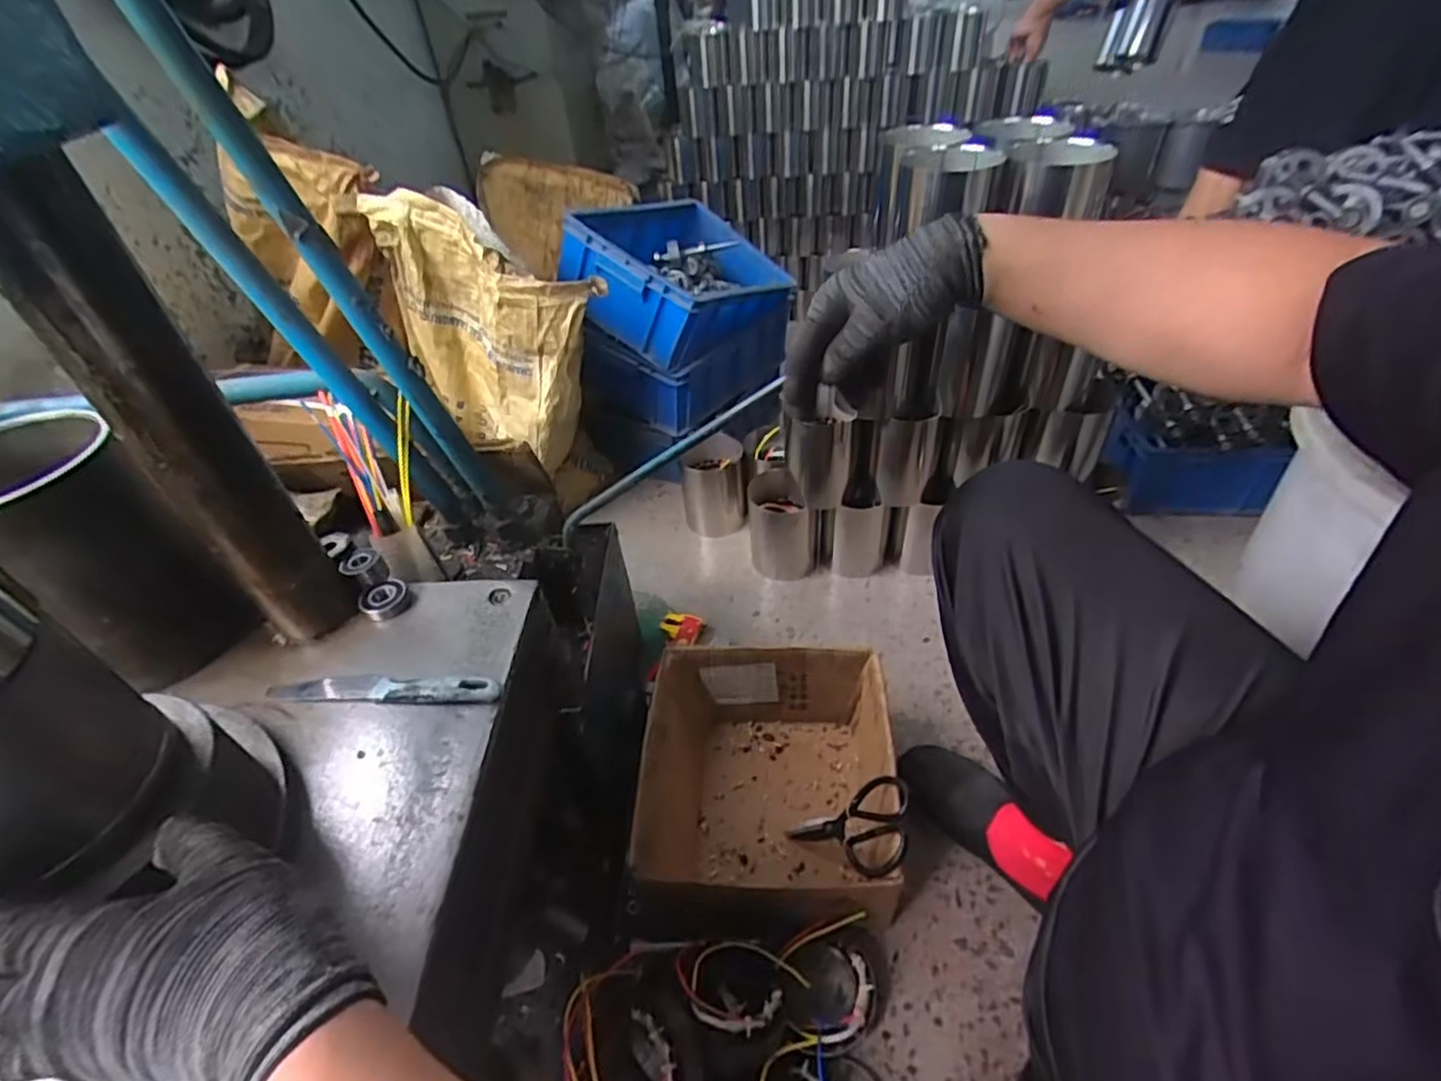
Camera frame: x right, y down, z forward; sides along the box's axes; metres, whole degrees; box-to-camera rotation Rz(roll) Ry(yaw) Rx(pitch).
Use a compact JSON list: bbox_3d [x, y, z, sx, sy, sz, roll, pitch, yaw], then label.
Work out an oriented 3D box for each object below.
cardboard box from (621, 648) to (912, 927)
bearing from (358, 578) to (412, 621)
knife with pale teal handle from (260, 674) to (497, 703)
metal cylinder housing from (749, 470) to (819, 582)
[{"bbox_3d":[0.058,0.303,0.817,0.286,0.152,0.302,0,43,7],"label":"cardboard box"},{"bbox_3d":[-0.291,0.051,0.570,0.038,0.014,0.038,-3,43,3],"label":"bearing"},{"bbox_3d":[-0.257,0.111,0.501,0.183,0.011,0.023,0,43,7],"label":"knife with pale teal handle"},{"bbox_3d":[0.111,-0.023,1.157,0.119,0.162,0.102,0,43,6],"label":"metal cylinder housing"}]

